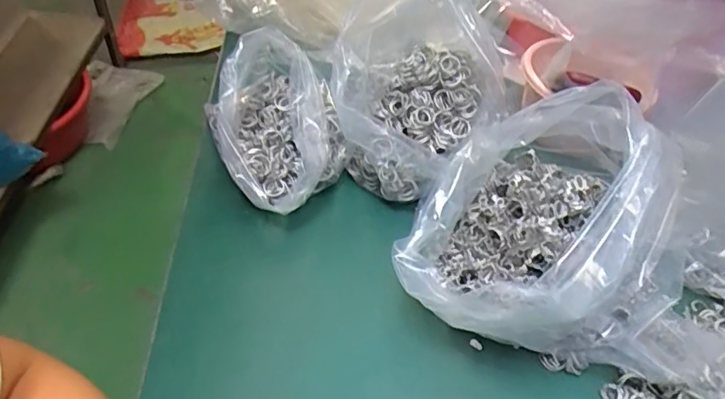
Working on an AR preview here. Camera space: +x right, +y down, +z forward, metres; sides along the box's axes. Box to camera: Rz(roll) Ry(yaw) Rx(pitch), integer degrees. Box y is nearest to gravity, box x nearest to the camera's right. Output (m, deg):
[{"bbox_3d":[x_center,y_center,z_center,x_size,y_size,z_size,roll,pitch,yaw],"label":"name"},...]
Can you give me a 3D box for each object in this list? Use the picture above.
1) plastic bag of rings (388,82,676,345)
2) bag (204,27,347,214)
[{"bbox_3d":[0.123,0.027,0.416,0.183,0.181,0.163,-9,49,-15],"label":"plastic bag of rings"},{"bbox_3d":[-0.078,-0.071,0.529,0.124,0.130,0.155,-12,50,-18],"label":"bag"}]

